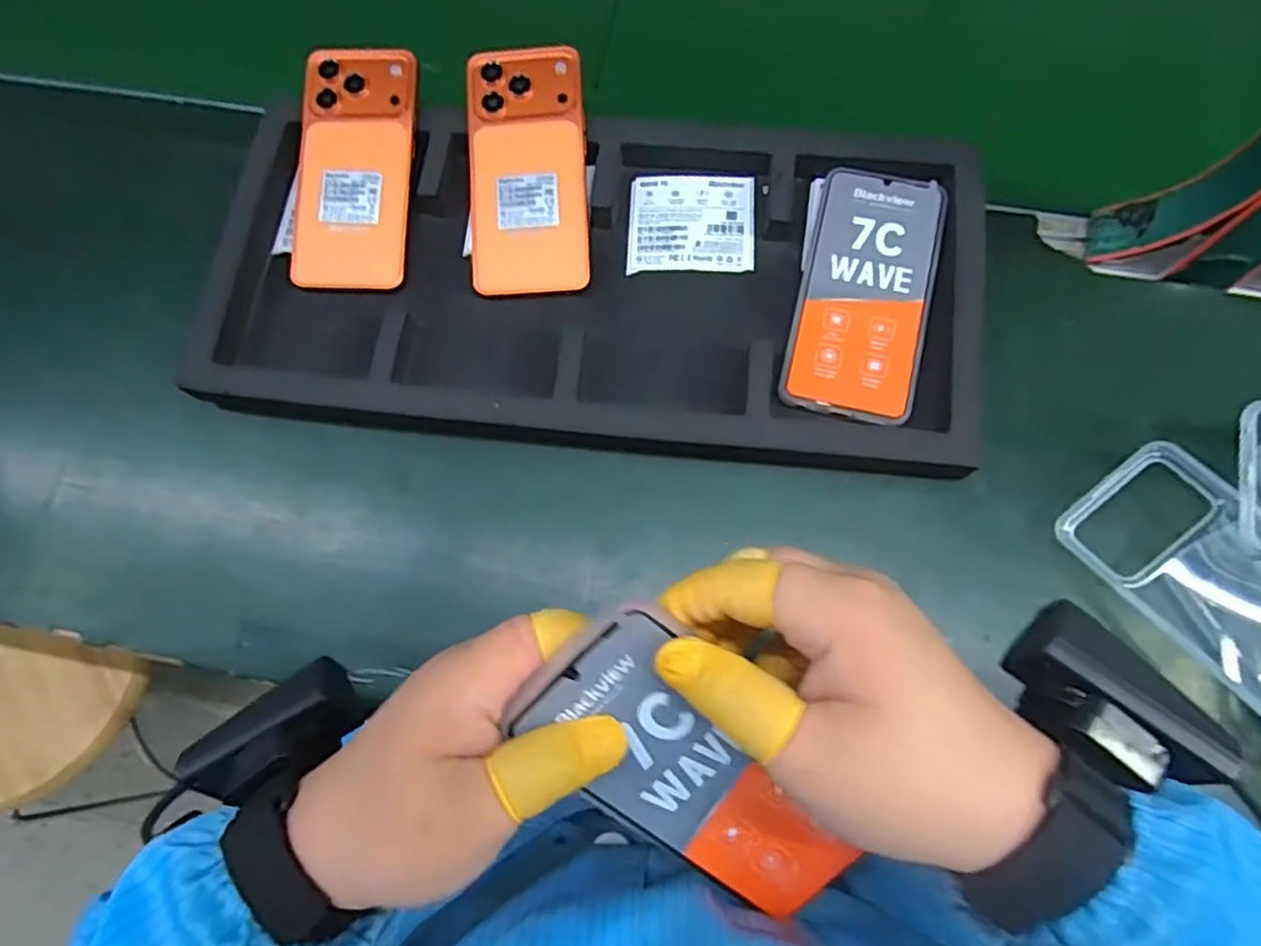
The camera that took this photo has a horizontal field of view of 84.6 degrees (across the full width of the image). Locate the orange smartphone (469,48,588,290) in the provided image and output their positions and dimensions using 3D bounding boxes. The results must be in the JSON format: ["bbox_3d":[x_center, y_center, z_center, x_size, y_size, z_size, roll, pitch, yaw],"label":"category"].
[{"bbox_3d":[-0.067,-0.196,0.451,0.076,0.007,0.159,-2,87,2],"label":"orange smartphone"}]

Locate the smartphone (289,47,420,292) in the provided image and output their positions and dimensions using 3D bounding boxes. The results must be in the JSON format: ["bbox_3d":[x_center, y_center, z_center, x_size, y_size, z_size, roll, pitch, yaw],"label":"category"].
[{"bbox_3d":[-0.182,-0.201,0.456,0.077,0.010,0.165,2,85,3],"label":"smartphone"}]

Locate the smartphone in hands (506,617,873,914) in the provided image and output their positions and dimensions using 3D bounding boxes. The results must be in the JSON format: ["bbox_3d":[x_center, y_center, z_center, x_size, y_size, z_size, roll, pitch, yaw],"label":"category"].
[{"bbox_3d":[0.030,0.124,0.280,0.064,0.008,0.163,-41,107,8],"label":"smartphone in hands"}]

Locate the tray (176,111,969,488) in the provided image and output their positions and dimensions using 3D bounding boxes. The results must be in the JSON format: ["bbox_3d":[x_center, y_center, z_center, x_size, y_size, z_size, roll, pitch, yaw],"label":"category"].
[{"bbox_3d":[-0.027,-0.136,0.449,0.483,0.050,0.247,5,73,4],"label":"tray"}]

